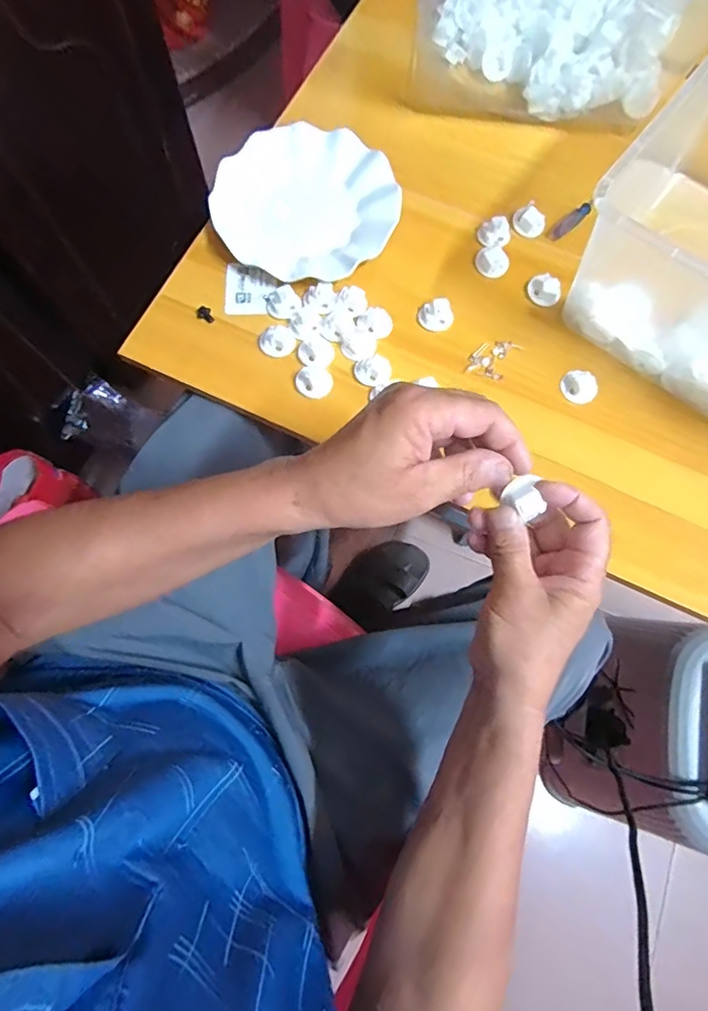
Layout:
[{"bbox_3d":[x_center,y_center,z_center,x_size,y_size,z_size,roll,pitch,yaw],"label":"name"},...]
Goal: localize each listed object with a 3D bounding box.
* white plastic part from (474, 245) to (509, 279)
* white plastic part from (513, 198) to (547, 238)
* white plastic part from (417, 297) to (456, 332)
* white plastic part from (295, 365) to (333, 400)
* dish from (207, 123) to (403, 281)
[{"bbox_3d":[0.139,-0.246,0.517,0.032,0.014,0.025,38,77,8],"label":"white plastic part"},{"bbox_3d":[0.181,-0.294,0.529,0.032,0.019,0.028,31,76,7],"label":"white plastic part"},{"bbox_3d":[0.079,-0.184,0.496,0.032,0.015,0.026,-9,75,-4],"label":"white plastic part"},{"bbox_3d":[-0.037,-0.115,0.479,0.034,0.009,0.030,10,74,1],"label":"white plastic part"},{"bbox_3d":[-0.045,-0.303,0.515,0.170,0.023,0.177,0,74,-2],"label":"dish"}]

